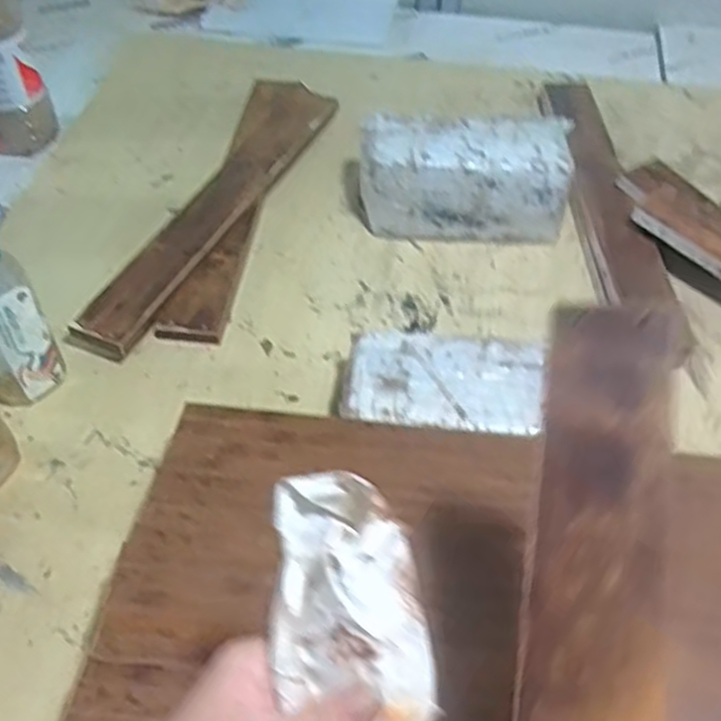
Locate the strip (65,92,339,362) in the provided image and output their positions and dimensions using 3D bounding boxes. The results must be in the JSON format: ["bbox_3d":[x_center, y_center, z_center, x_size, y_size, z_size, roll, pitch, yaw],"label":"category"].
[{"bbox_3d":[-0.151,-0.170,0.831,0.059,0.025,0.448,26,53,7],"label":"strip"}]

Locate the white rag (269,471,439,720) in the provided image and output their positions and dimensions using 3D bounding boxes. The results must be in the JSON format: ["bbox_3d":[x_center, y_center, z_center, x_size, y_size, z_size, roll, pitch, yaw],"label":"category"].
[{"bbox_3d":[-0.005,0.147,0.347,0.080,0.051,0.183,1,87,-2],"label":"white rag"}]

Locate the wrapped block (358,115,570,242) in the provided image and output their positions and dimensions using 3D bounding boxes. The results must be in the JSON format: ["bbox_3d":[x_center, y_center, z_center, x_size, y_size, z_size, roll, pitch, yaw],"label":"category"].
[{"bbox_3d":[0.111,-0.195,0.834,0.217,0.105,0.097,6,49,2],"label":"wrapped block"}]

